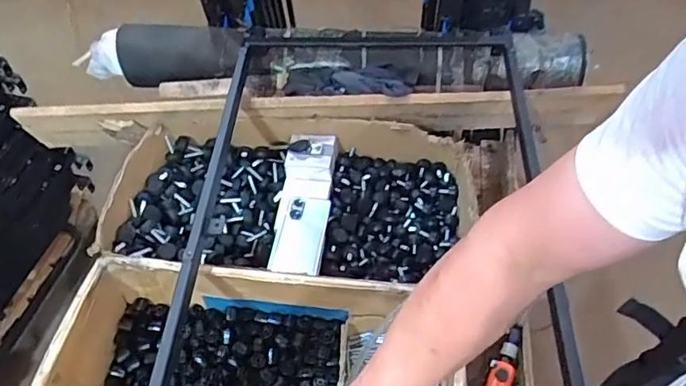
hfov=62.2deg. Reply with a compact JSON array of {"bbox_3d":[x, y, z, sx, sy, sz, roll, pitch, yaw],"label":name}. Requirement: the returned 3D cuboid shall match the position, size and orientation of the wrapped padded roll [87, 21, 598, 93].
[{"bbox_3d":[-0.034,-0.261,1.098,0.958,0.118,0.130,7,52,7],"label":"wrapped padded roll"}]

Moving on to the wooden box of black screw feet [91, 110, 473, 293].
[{"bbox_3d":[-0.099,0.014,0.969,0.601,0.129,0.346,9,53,9],"label":"wooden box of black screw feet"}]

